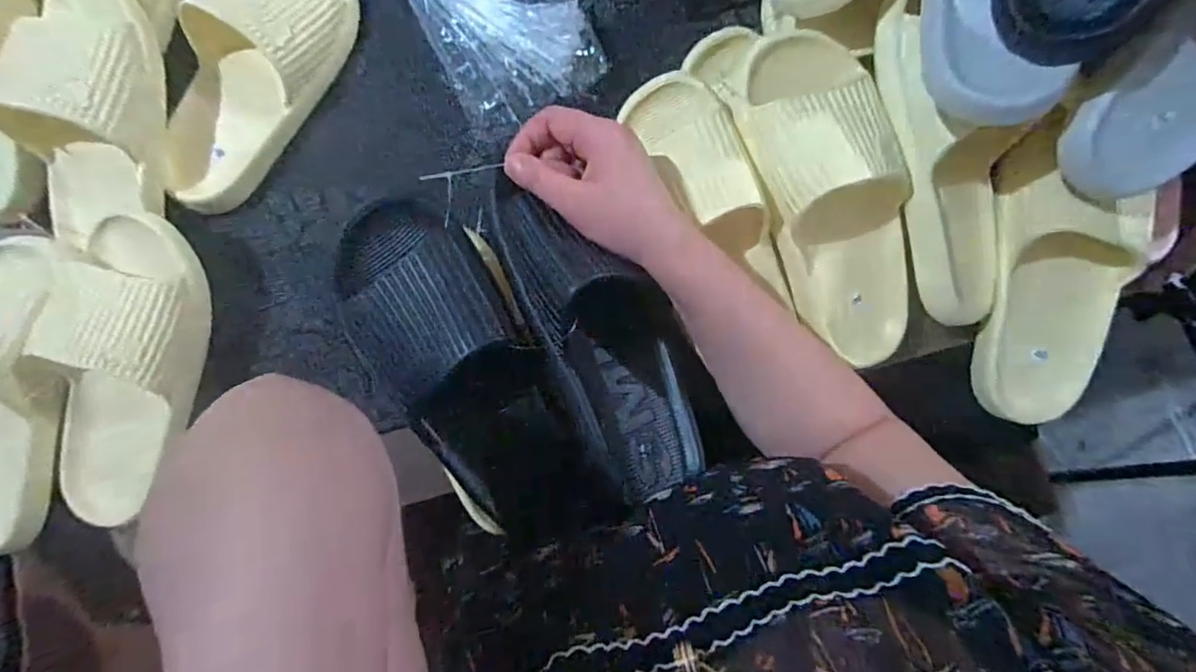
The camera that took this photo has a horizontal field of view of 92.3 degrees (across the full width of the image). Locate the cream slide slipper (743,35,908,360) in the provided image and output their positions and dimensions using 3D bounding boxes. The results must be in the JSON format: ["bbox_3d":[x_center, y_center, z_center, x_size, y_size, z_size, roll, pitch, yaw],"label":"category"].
[{"bbox_3d":[0.178,-0.095,0.417,0.099,0.065,0.248,-22,106,-1],"label":"cream slide slipper"}]

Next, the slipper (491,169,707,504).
[{"bbox_3d":[0.004,-0.003,0.396,0.098,0.065,0.227,-31,100,-1],"label":"slipper"}]

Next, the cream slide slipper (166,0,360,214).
[{"bbox_3d":[-0.293,-0.226,0.479,0.096,0.060,0.244,27,86,3],"label":"cream slide slipper"}]

